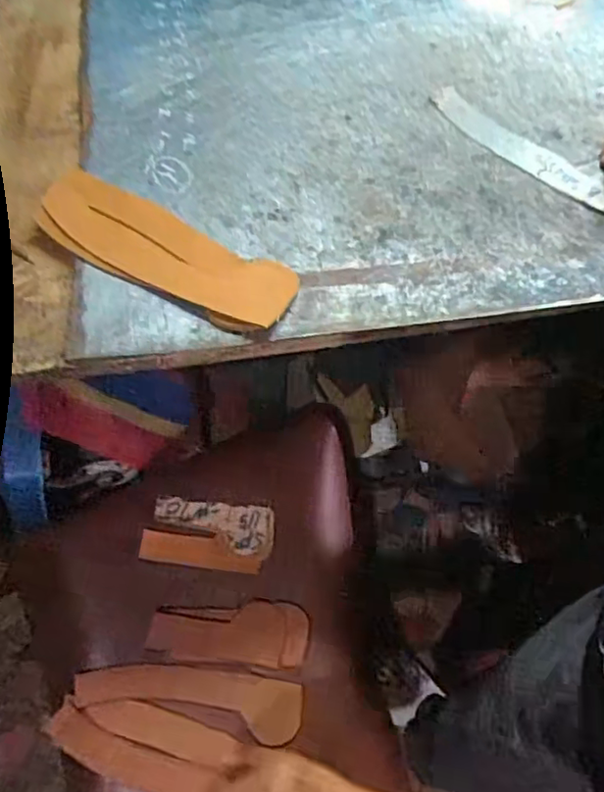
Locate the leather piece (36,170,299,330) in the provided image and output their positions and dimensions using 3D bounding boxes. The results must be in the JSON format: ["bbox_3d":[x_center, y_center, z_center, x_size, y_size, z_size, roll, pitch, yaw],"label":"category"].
[{"bbox_3d":[-0.104,-0.115,0.477,0.206,0.018,0.078,28,62,13],"label":"leather piece"}]

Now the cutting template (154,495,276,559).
[{"bbox_3d":[-0.094,0.139,0.663,0.125,0.008,0.052,7,68,-3],"label":"cutting template"}]

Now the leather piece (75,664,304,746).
[{"bbox_3d":[-0.105,0.283,0.590,0.208,0.005,0.050,11,62,-1],"label":"leather piece"}]

